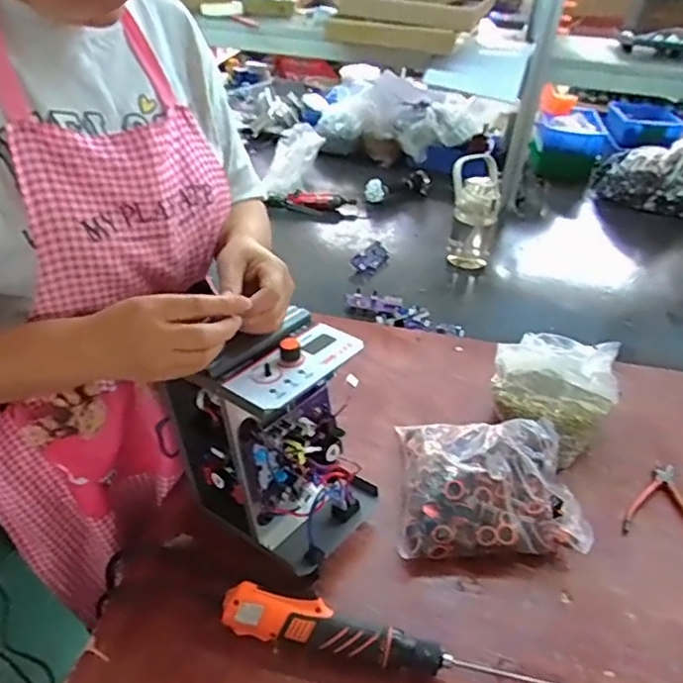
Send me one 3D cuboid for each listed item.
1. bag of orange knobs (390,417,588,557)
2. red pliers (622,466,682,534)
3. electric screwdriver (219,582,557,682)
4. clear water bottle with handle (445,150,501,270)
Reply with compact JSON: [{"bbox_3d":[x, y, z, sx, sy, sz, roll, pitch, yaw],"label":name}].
[{"bbox_3d":[0.186,0.180,0.787,0.222,0.078,0.204,3,39,-1],"label":"bag of orange knobs"},{"bbox_3d":[0.436,0.219,0.812,0.105,0.022,0.134,16,40,15],"label":"red pliers"},{"bbox_3d":[0.051,0.312,0.628,0.356,0.041,0.049,9,39,6],"label":"electric screwdriver"},{"bbox_3d":[0.296,-0.291,1.373,0.107,0.233,0.102,7,39,4],"label":"clear water bottle with handle"}]

